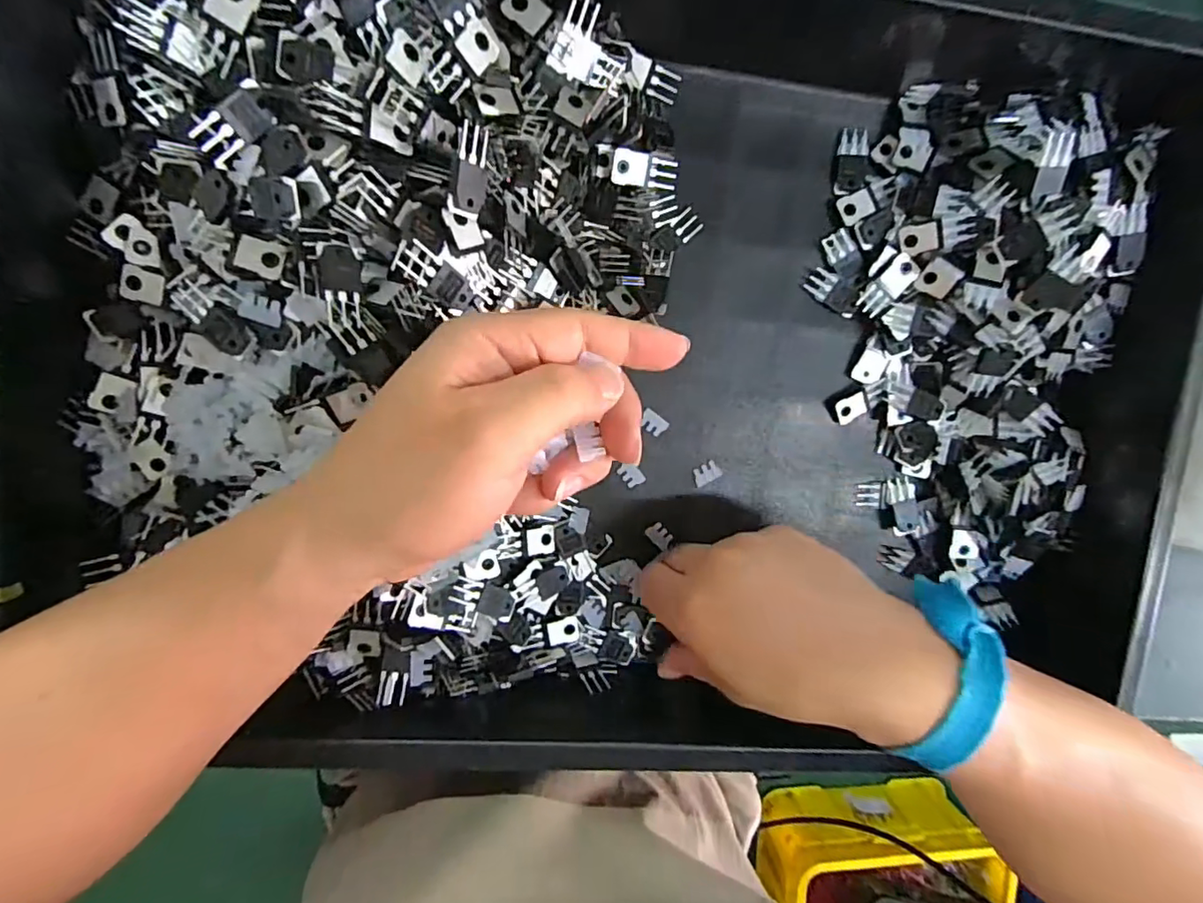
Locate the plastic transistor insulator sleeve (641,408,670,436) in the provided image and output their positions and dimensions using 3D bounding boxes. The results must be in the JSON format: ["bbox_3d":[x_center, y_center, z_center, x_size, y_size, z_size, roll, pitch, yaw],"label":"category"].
[{"bbox_3d":[0.030,-0.017,0.317,0.016,0.004,0.011,40,91,-9],"label":"plastic transistor insulator sleeve"}]

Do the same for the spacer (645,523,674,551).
[{"bbox_3d":[0.034,0.049,0.327,0.011,0.004,0.015,-44,99,0],"label":"spacer"}]

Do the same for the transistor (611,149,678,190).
[{"bbox_3d":[0.022,-0.142,0.285,0.035,0.006,0.015,-3,97,-24],"label":"transistor"}]

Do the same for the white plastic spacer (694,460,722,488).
[{"bbox_3d":[0.061,0.013,0.324,0.016,0.004,0.011,-27,99,-3],"label":"white plastic spacer"}]

